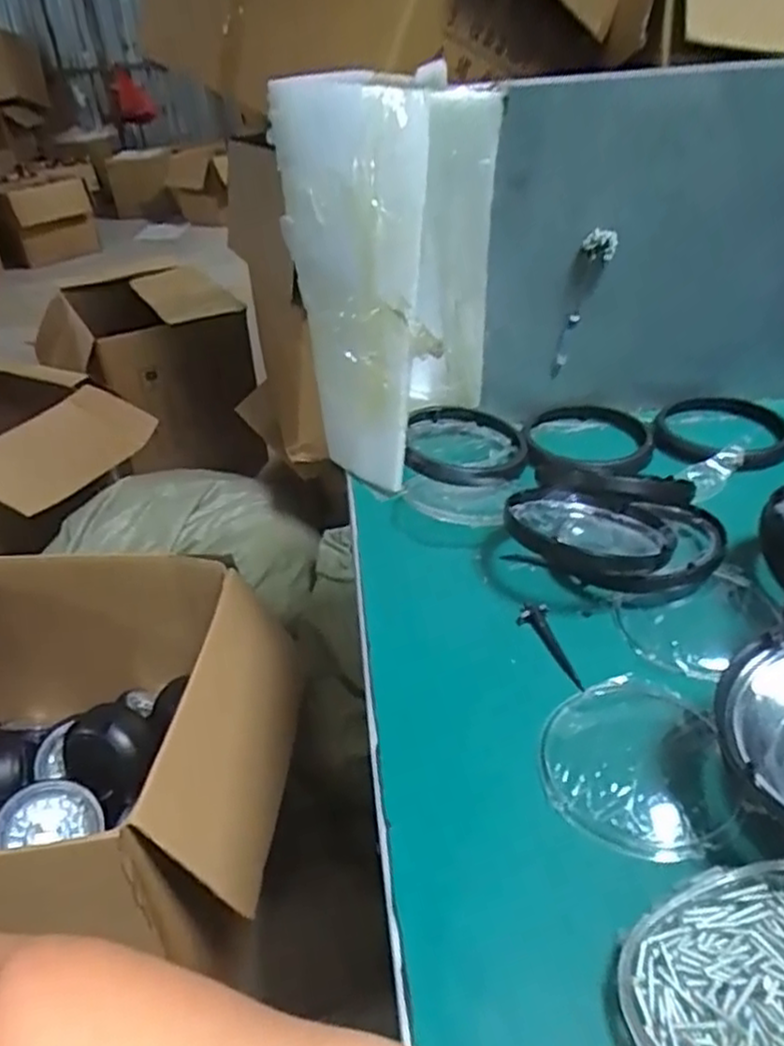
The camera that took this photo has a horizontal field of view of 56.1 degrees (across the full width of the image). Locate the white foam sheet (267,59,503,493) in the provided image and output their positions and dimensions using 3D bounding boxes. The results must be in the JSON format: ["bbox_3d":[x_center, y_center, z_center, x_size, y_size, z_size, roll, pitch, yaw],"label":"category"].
[{"bbox_3d":[0.007,-0.233,0.712,0.204,0.329,0.159,-6,34,-2],"label":"white foam sheet"}]

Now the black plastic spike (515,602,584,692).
[{"bbox_3d":[0.124,0.094,0.562,0.021,0.018,0.076,-19,58,-20],"label":"black plastic spike"}]

